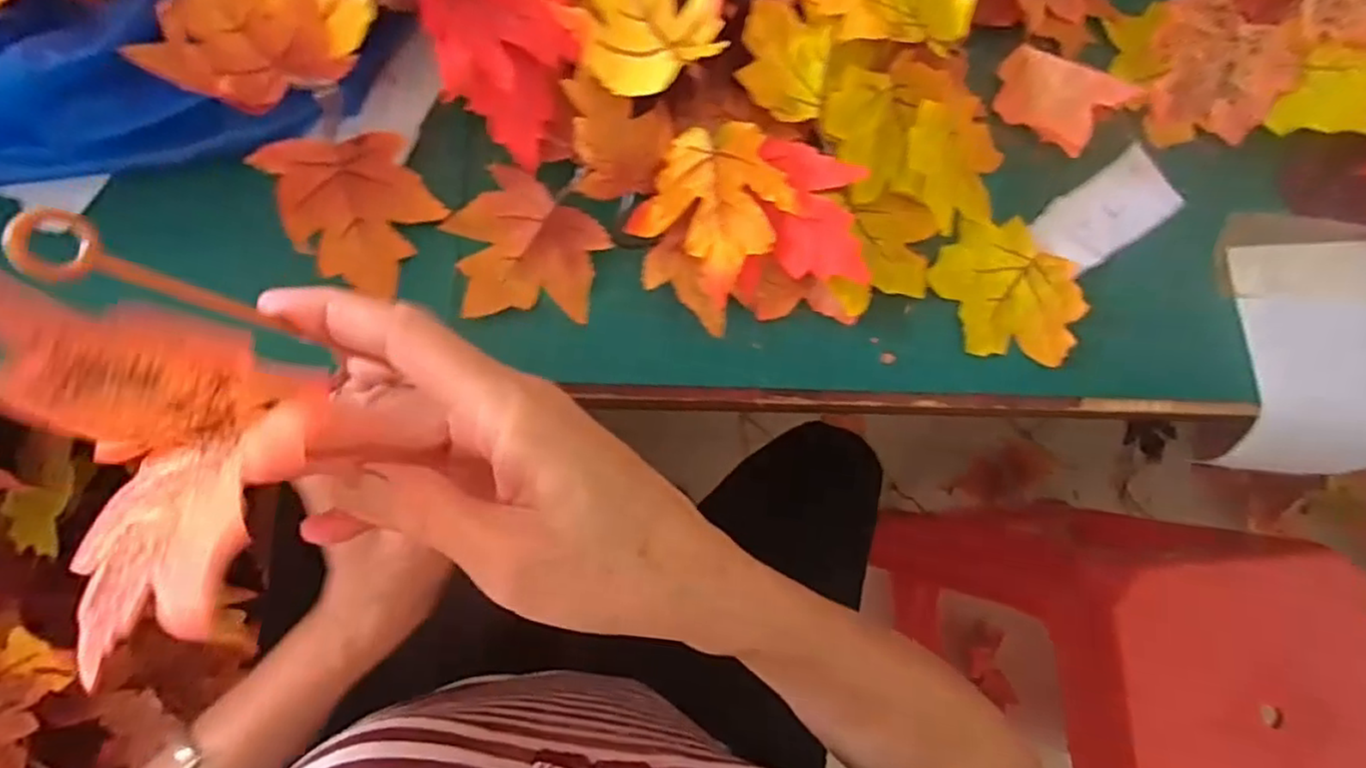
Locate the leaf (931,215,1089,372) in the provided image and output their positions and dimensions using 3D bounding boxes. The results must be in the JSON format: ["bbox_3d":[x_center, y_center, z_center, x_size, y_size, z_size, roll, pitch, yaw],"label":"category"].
[{"bbox_3d":[0.191,-0.053,0.401,0.089,0.010,0.079,41,77,1],"label":"leaf"}]

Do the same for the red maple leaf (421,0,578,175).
[{"bbox_3d":[-0.090,-0.172,0.348,0.069,0.026,0.116,-13,82,-10],"label":"red maple leaf"}]

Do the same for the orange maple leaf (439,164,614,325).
[{"bbox_3d":[-0.084,-0.068,0.362,0.080,0.017,0.074,1,86,-8],"label":"orange maple leaf"}]

